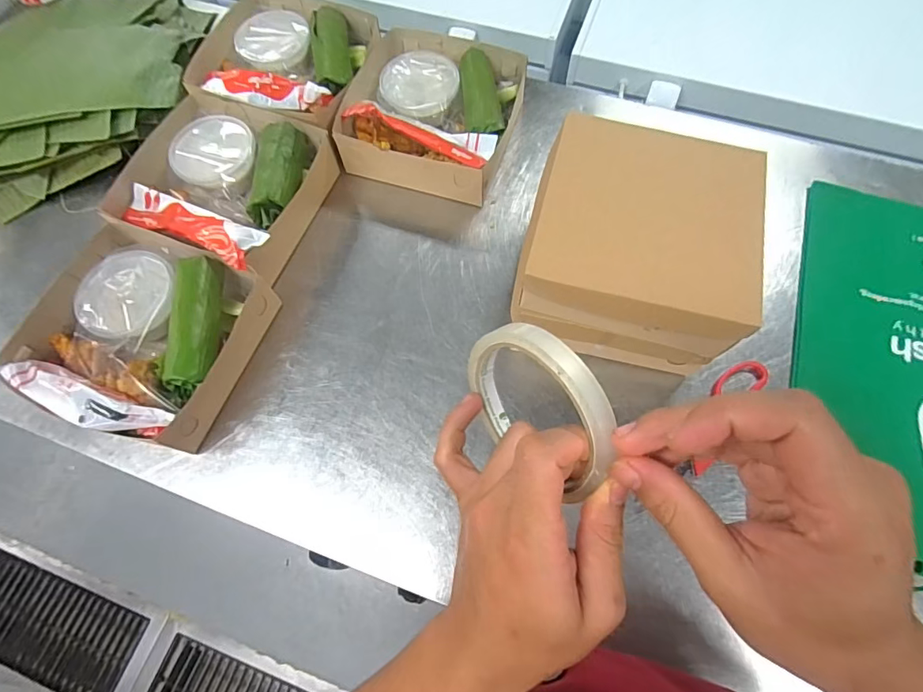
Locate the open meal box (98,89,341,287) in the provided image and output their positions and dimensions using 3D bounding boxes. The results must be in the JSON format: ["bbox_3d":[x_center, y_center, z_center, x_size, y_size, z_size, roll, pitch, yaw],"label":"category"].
[{"bbox_3d":[-0.295,-0.200,0.592,0.221,0.086,0.217,18,70,9],"label":"open meal box"}]

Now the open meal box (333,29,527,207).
[{"bbox_3d":[-0.035,-0.312,0.635,0.218,0.082,0.239,13,70,7],"label":"open meal box"}]

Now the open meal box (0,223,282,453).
[{"bbox_3d":[-0.347,-0.013,0.519,0.215,0.079,0.209,20,71,9],"label":"open meal box"}]

